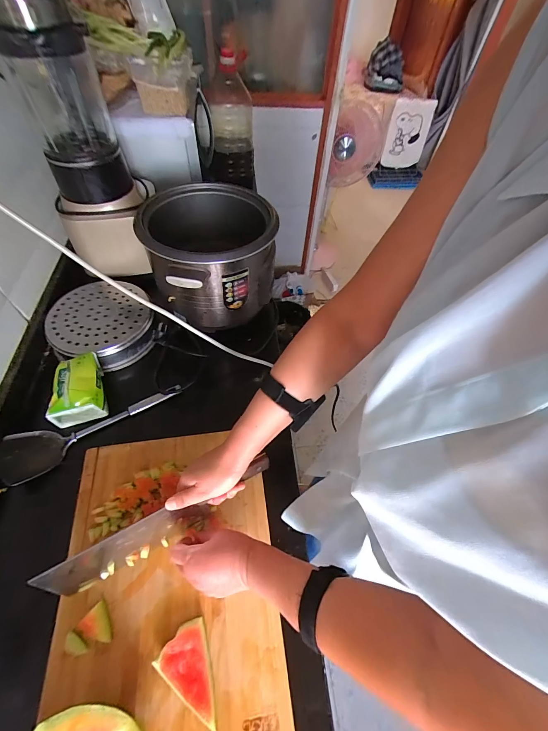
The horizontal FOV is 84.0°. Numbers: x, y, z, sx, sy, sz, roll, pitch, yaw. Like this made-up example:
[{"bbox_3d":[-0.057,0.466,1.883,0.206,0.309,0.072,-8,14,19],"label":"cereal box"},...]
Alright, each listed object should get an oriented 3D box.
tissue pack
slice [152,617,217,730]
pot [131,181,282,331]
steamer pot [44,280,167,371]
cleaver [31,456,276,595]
[{"bbox_3d":[-0.363,0.041,0.566,0.086,0.062,0.112,-12,56,-12],"label":"tissue pack"},{"bbox_3d":[-0.092,0.370,0.375,0.091,0.027,0.061,31,59,17],"label":"slice"},{"bbox_3d":[-0.124,-0.230,0.656,0.259,0.191,0.237,2,55,-3],"label":"pot"},{"bbox_3d":[-0.366,-0.091,0.662,0.201,0.057,0.204,2,55,-3],"label":"steamer pot"},{"bbox_3d":[-0.145,0.220,0.428,0.312,0.104,0.031,-26,60,-10],"label":"cleaver"}]

